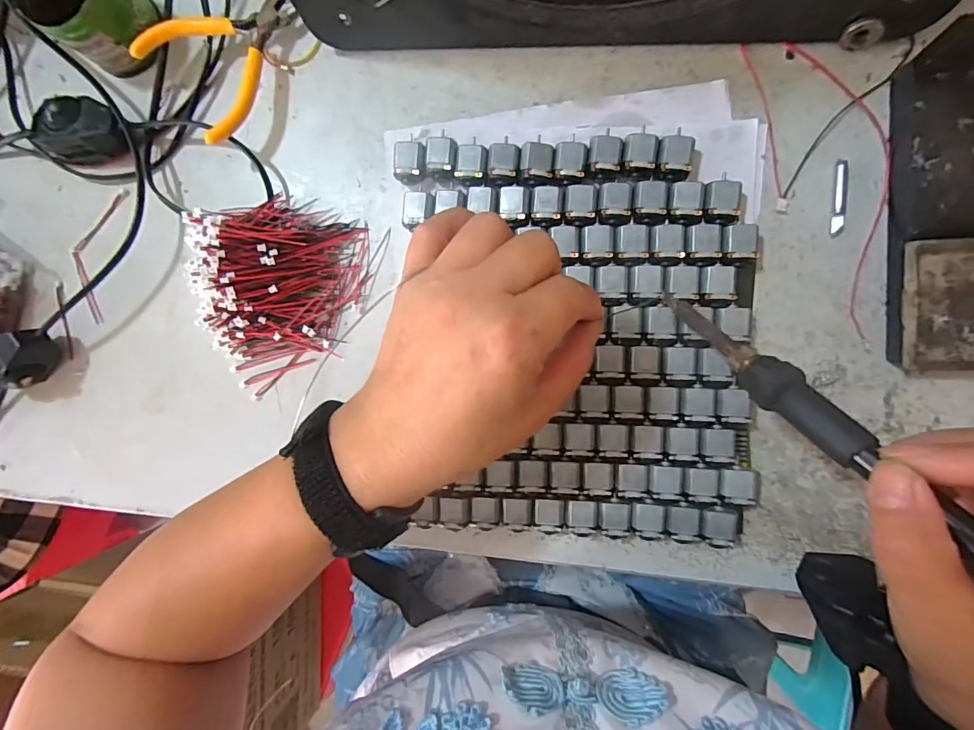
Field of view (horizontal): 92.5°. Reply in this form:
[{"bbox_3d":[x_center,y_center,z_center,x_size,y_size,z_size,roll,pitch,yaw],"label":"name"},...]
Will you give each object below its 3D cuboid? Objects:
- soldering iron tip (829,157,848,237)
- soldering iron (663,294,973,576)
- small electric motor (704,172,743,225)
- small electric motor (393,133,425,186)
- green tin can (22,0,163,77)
[{"bbox_3d":[0.200,-0.095,0.264,0.008,0.004,0.042,1,94,8],"label":"soldering iron tip"},{"bbox_3d":[0.143,0.033,0.190,0.024,0.018,0.216,-39,50,9],"label":"soldering iron"},{"bbox_3d":[0.135,-0.095,0.267,0.023,0.017,0.028,11,95,8],"label":"small electric motor"},{"bbox_3d":[-0.047,-0.127,0.294,0.021,0.015,0.030,0,94,8],"label":"small electric motor"},{"bbox_3d":[-0.252,-0.227,0.300,0.068,0.047,0.057,33,98,5],"label":"green tin can"}]

